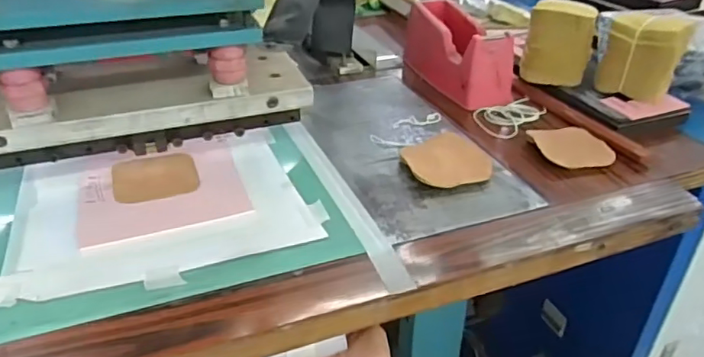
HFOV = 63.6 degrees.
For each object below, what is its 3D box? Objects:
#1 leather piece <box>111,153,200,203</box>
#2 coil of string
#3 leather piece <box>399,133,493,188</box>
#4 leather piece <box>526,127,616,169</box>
[{"bbox_3d":[-0.202,-0.003,0.582,0.082,0.006,0.081,-11,35,-18],"label":"leather piece"},{"bbox_3d":[0.210,-0.079,0.730,0.104,0.018,0.067,-21,39,-30],"label":"coil of string"},{"bbox_3d":[0.103,-0.017,0.610,0.102,0.022,0.083,-24,40,-33],"label":"leather piece"},{"bbox_3d":[0.253,-0.036,0.652,0.093,0.019,0.088,1,33,-1],"label":"leather piece"}]

